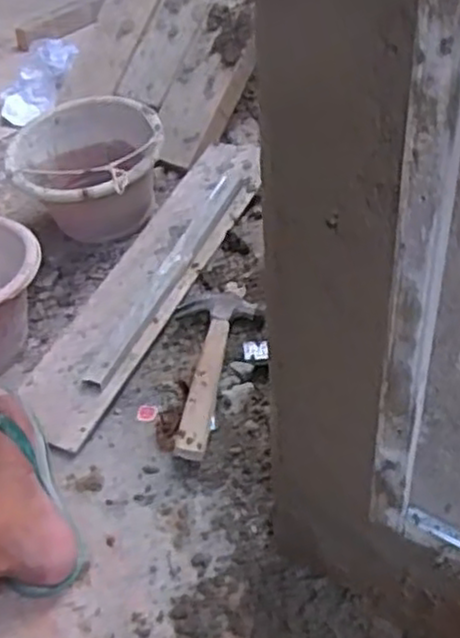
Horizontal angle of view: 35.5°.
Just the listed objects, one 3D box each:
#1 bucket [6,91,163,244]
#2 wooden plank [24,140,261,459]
[{"bbox_3d":[-0.226,-0.220,1.164,0.240,0.169,0.258,-11,40,-7],"label":"bucket"},{"bbox_3d":[-0.120,-0.067,1.074,0.150,0.034,0.579,16,58,24],"label":"wooden plank"}]

